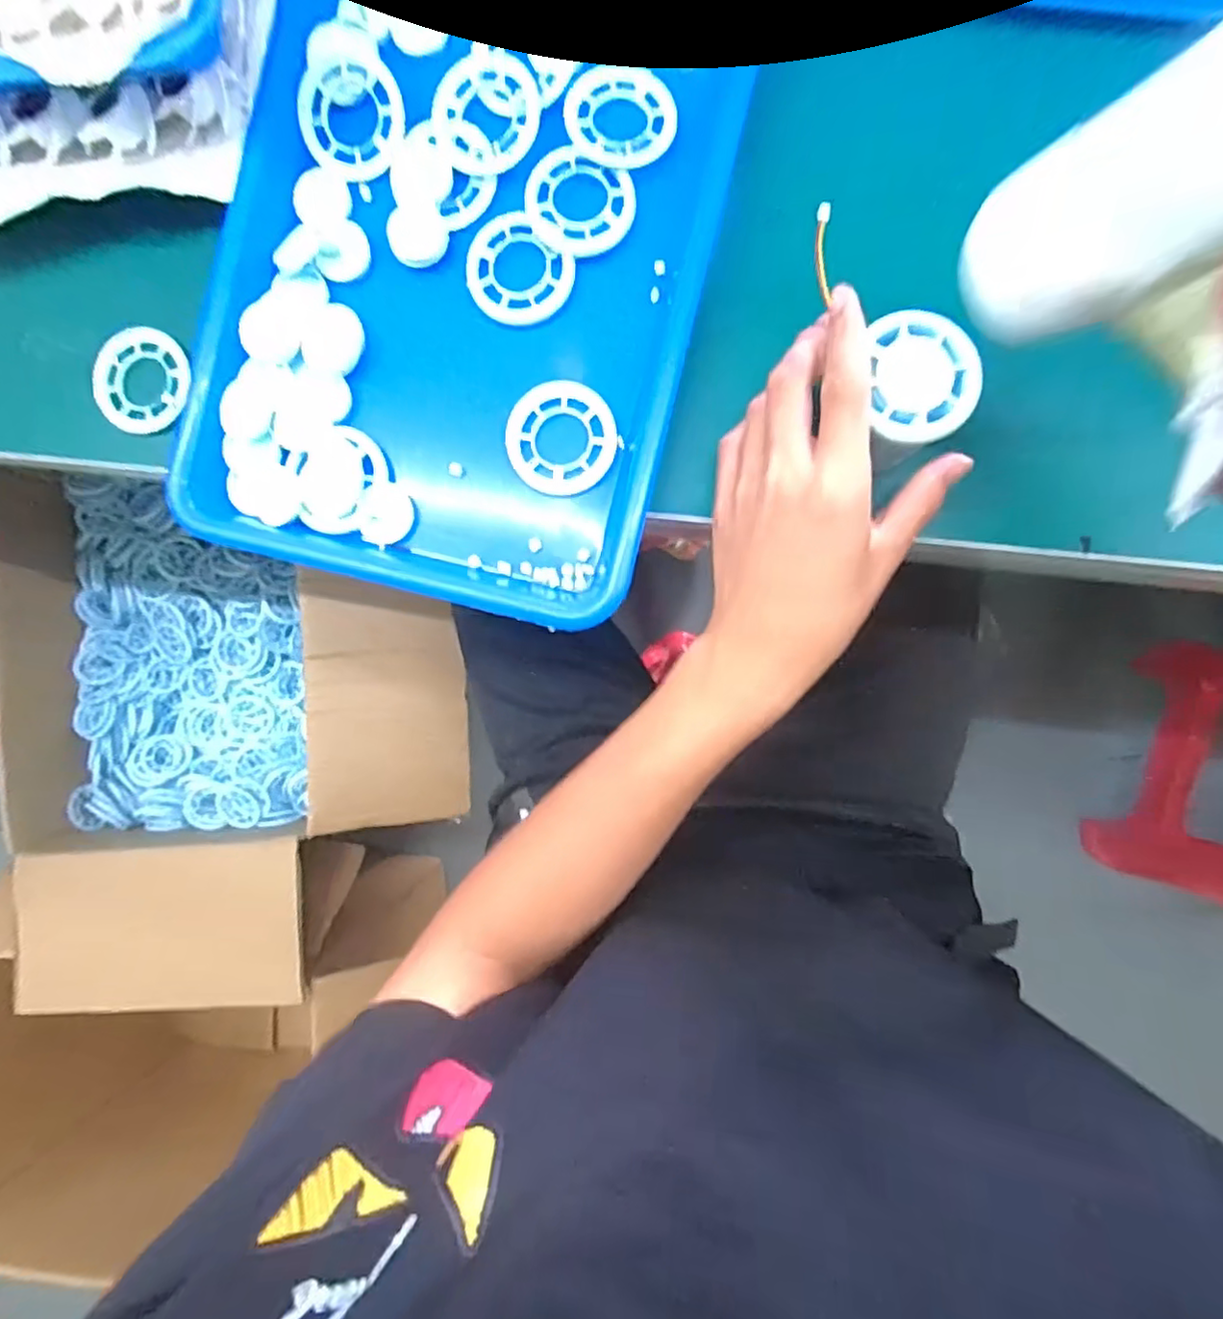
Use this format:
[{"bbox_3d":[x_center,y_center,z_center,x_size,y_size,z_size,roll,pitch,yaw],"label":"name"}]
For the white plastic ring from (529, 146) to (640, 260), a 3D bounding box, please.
[{"bbox_3d":[-0.018,-0.241,0.333,0.057,0.006,0.049,24,92,4],"label":"white plastic ring"}]

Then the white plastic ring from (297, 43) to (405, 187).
[{"bbox_3d":[-0.140,-0.294,0.341,0.056,0.005,0.060,1,104,3],"label":"white plastic ring"}]

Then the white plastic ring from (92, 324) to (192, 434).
[{"bbox_3d":[-0.271,-0.161,0.364,0.050,0.011,0.059,-6,90,5],"label":"white plastic ring"}]

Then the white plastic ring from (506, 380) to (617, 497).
[{"bbox_3d":[-0.027,-0.119,0.337,0.058,0.004,0.060,0,90,5],"label":"white plastic ring"}]

